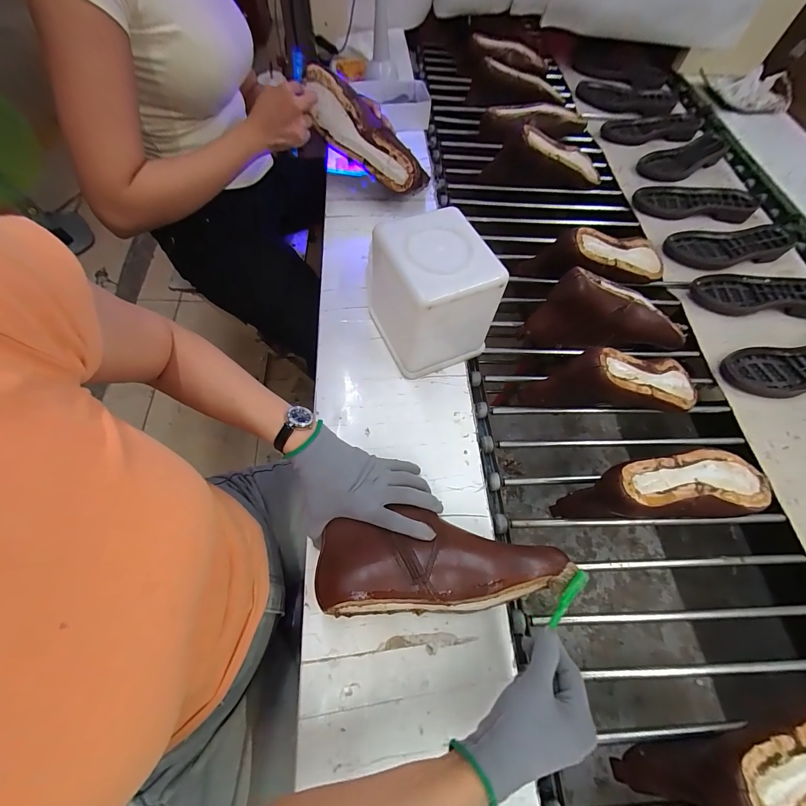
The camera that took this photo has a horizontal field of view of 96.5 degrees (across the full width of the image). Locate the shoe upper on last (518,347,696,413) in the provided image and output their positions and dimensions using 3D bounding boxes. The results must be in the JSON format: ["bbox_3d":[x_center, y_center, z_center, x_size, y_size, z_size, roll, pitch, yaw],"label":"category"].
[{"bbox_3d":[0.331,-0.022,0.550,0.266,0.116,0.080,-3,62,-4],"label":"shoe upper on last"}]

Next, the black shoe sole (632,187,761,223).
[{"bbox_3d":[0.687,-0.482,0.857,0.302,0.030,0.113,0,62,-3],"label":"black shoe sole"}]

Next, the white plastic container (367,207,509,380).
[{"bbox_3d":[0.035,-0.159,0.520,0.138,0.170,0.163,-21,65,-13],"label":"white plastic container"}]

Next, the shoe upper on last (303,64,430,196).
[{"bbox_3d":[-0.056,-0.493,0.664,0.258,0.081,0.114,33,60,-24],"label":"shoe upper on last"}]

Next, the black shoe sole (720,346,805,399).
[{"bbox_3d":[0.706,-0.069,0.641,0.270,0.032,0.096,-11,63,-8],"label":"black shoe sole"}]

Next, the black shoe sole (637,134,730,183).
[{"bbox_3d":[0.743,-0.655,0.951,0.272,0.027,0.107,-25,66,-15],"label":"black shoe sole"}]

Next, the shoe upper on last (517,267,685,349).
[{"bbox_3d":[0.350,-0.155,0.617,0.268,0.117,0.084,-1,62,-3],"label":"shoe upper on last"}]

